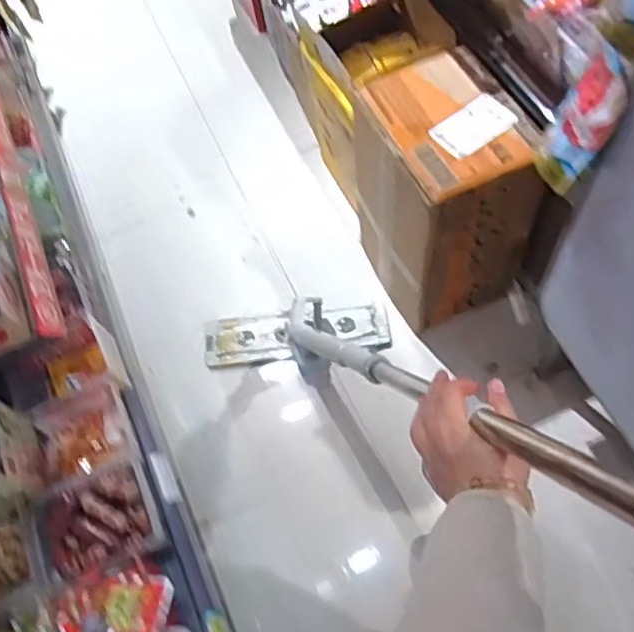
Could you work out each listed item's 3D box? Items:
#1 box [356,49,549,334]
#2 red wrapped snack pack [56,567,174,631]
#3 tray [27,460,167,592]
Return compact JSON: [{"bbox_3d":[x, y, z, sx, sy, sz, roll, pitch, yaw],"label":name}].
[{"bbox_3d":[0.242,-0.235,1.289,0.250,0.455,0.298,-26,63,-6],"label":"box"},{"bbox_3d":[-0.313,0.452,0.997,0.182,0.054,0.118,-14,62,1],"label":"red wrapped snack pack"},{"bbox_3d":[-0.370,0.346,1.086,0.209,0.039,0.149,-20,62,-3],"label":"tray"}]

